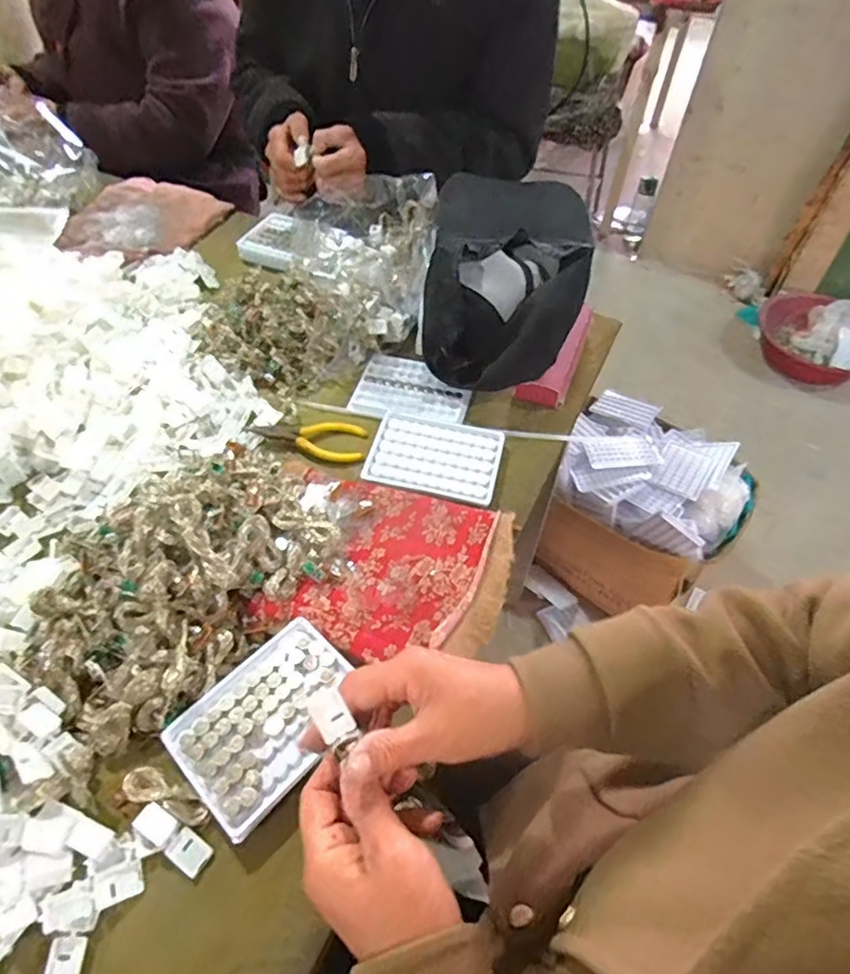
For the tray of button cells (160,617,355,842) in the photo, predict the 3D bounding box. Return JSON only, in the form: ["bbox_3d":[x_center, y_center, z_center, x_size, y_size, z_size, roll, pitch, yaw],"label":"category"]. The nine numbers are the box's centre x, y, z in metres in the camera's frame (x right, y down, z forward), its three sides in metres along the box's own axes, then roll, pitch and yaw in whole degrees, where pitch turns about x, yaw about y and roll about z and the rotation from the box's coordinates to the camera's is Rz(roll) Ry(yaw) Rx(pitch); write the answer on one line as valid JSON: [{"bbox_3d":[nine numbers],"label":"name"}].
[{"bbox_3d":[-0.113,0.168,0.418,0.093,0.012,0.129,38,61,24],"label":"tray of button cells"}]

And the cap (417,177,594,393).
[{"bbox_3d":[0.090,-0.233,0.638,0.163,0.115,0.219,6,53,3],"label":"cap"}]

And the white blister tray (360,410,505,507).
[{"bbox_3d":[0.009,-0.032,0.577,0.129,0.006,0.096,13,53,8],"label":"white blister tray"}]

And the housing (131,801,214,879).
[{"bbox_3d":[-0.168,0.234,0.378,0.055,0.006,0.020,36,59,6],"label":"housing"}]

